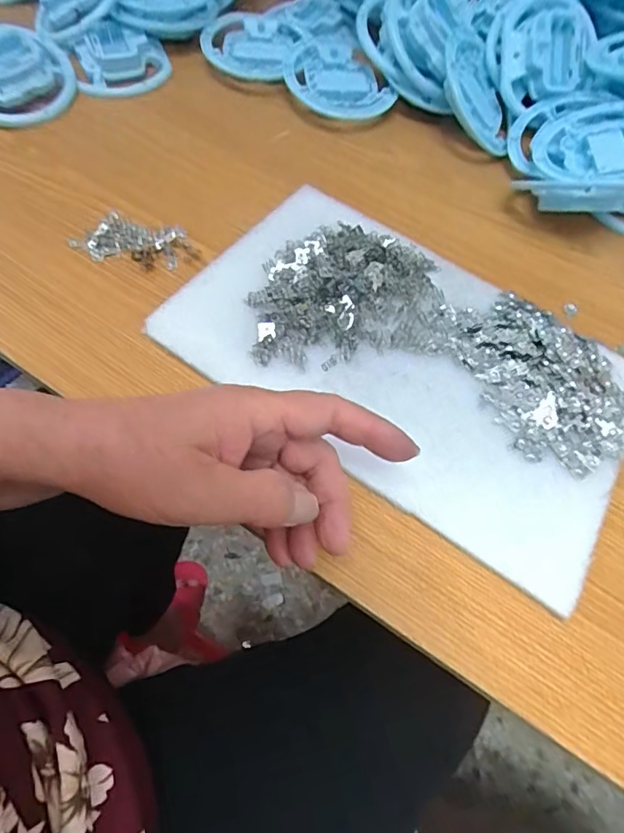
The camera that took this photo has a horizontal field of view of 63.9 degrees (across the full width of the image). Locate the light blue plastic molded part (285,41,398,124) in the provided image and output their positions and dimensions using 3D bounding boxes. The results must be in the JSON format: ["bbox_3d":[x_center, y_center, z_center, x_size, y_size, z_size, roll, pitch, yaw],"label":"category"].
[{"bbox_3d":[0.016,-0.308,0.457,0.091,0.026,0.096,-21,67,-13],"label":"light blue plastic molded part"}]

